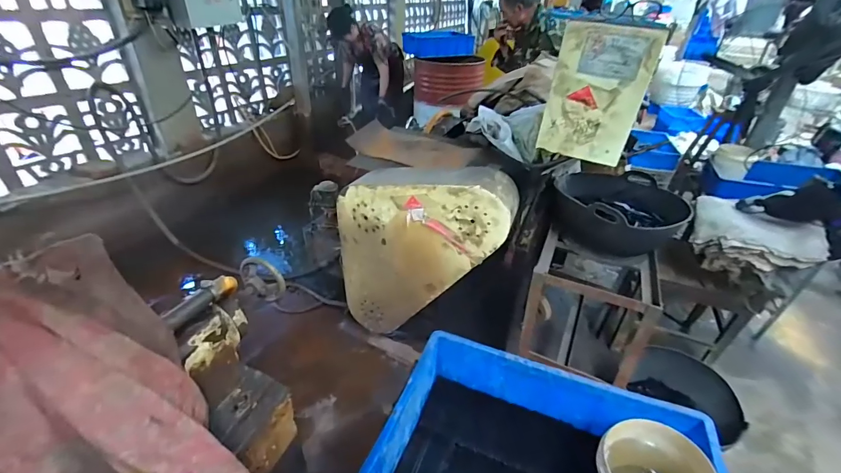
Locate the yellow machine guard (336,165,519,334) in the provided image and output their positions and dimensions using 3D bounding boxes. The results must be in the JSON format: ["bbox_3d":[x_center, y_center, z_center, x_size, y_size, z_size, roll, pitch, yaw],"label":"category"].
[{"bbox_3d":[0.000,0.058,1.353,0.571,0.682,0.173,18,36,20],"label":"yellow machine guard"}]

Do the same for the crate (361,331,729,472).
[{"bbox_3d":[0.197,0.401,0.640,0.505,0.176,0.350,14,35,15],"label":"crate"}]

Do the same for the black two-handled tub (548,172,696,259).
[{"bbox_3d":[0.698,-0.070,1.389,0.464,0.207,0.413,11,34,11],"label":"black two-handled tub"}]

